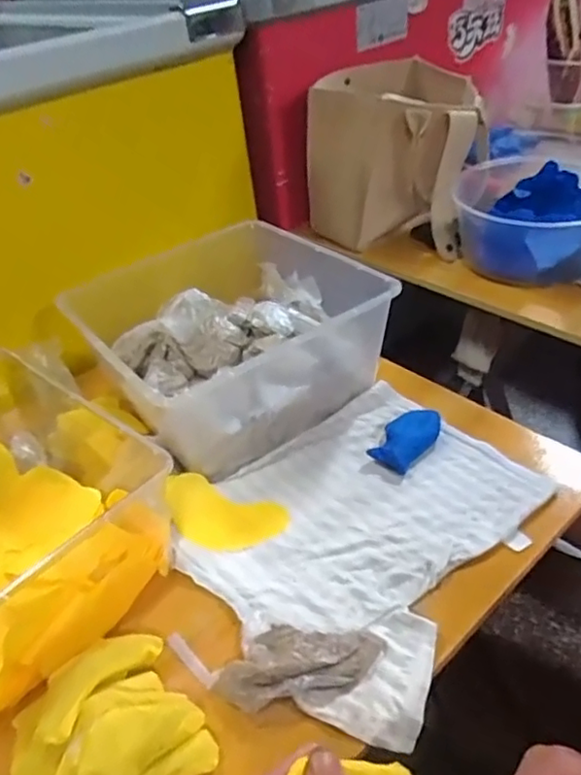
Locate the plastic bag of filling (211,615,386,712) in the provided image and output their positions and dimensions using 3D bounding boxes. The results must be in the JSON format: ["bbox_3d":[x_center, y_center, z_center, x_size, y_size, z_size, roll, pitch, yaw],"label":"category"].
[{"bbox_3d":[0.007,0.211,0.473,0.127,0.018,0.064,-7,38,0],"label":"plastic bag of filling"}]

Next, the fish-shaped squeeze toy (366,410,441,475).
[{"bbox_3d":[0.127,0.054,0.649,0.051,0.018,0.085,23,47,33],"label":"fish-shaped squeeze toy"}]

